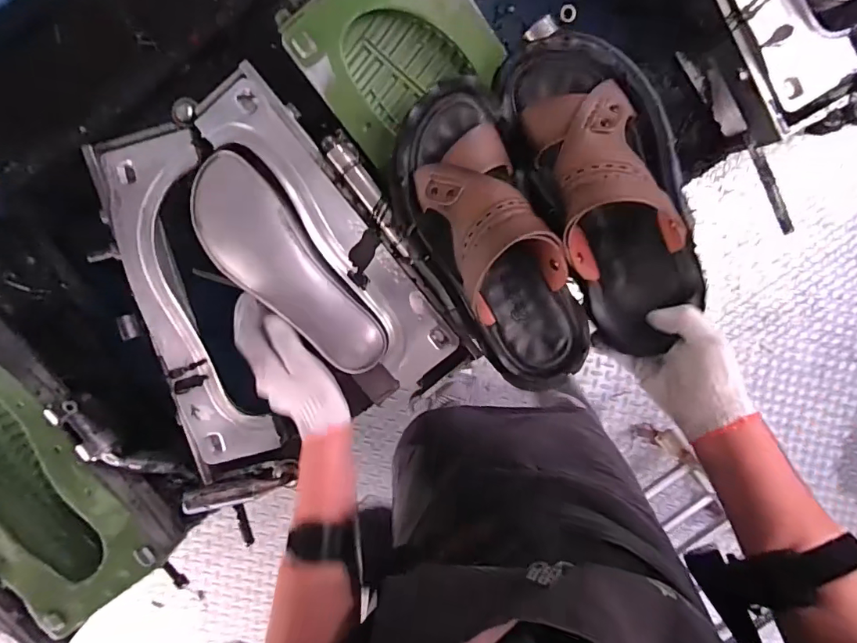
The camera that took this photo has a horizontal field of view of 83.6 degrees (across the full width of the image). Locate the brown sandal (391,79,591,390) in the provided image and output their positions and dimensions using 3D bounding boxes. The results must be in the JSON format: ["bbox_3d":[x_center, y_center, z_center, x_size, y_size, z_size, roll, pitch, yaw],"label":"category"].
[{"bbox_3d":[0.051,-0.070,0.439,0.119,0.096,0.272,-22,97,2],"label":"brown sandal"}]

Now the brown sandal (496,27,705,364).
[{"bbox_3d":[0.163,-0.113,0.414,0.122,0.086,0.275,-23,94,1],"label":"brown sandal"}]

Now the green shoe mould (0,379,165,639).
[{"bbox_3d":[-0.466,0.159,0.522,0.177,0.047,0.372,-38,97,4],"label":"green shoe mould"}]

